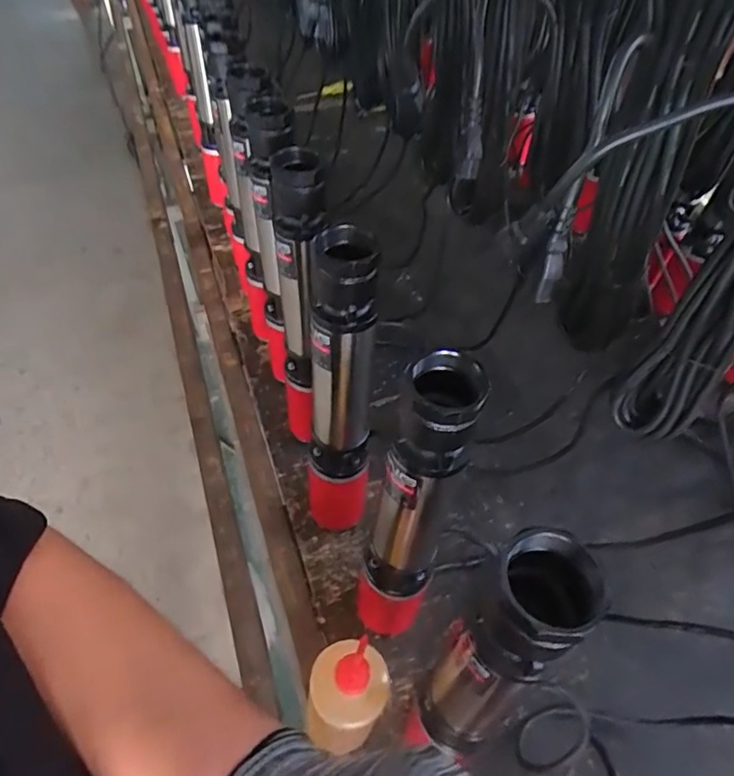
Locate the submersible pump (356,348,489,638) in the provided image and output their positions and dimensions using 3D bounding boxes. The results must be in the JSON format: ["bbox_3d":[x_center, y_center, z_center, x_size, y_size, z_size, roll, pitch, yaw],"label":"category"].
[{"bbox_3d":[0.035,0.142,0.520,0.070,0.443,0.073,5,50,2],"label":"submersible pump"}]

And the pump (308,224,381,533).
[{"bbox_3d":[-0.029,0.019,0.595,0.068,0.397,0.074,9,51,5],"label":"pump"}]

